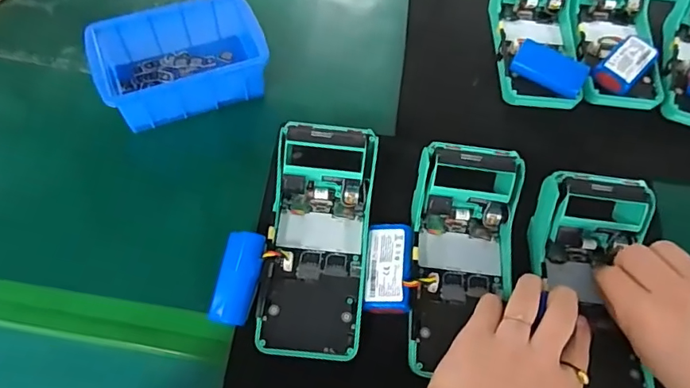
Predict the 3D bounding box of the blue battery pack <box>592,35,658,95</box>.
[{"bbox_3d":[0.273,-0.124,0.478,0.037,0.022,0.069,42,64,12],"label":"blue battery pack"}]

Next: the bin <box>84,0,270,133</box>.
[{"bbox_3d":[-0.151,-0.126,0.454,0.147,0.055,0.099,-20,66,-15],"label":"bin"}]

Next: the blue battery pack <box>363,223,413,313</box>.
[{"bbox_3d":[0.034,0.055,0.372,0.034,0.013,0.068,-3,59,14],"label":"blue battery pack"}]

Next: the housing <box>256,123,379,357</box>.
[{"bbox_3d":[-0.018,0.023,0.366,0.076,0.058,0.185,8,62,-2],"label":"housing"}]

